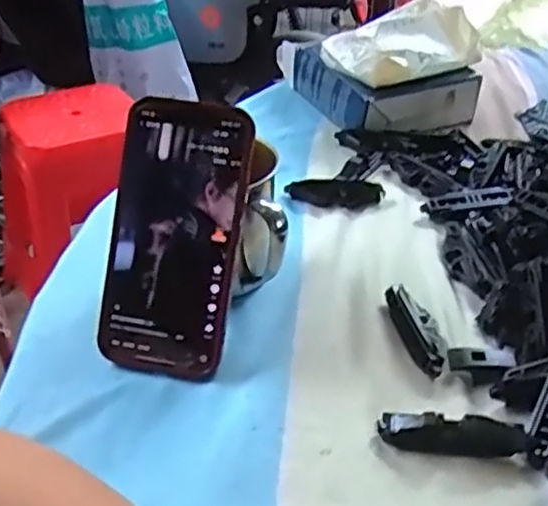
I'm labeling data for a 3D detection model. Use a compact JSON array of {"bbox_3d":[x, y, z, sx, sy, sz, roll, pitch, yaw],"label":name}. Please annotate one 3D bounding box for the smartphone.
[{"bbox_3d":[-0.059,-0.009,0.420,0.077,0.160,0.012,9,3,10],"label":"smartphone"}]

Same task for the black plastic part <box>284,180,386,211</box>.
[{"bbox_3d":[0.051,-0.048,0.586,0.079,0.018,0.021,1,36,0],"label":"black plastic part"}]

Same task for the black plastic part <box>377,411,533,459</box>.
[{"bbox_3d":[0.095,0.097,0.377,0.076,0.021,0.015,5,36,4],"label":"black plastic part"}]

